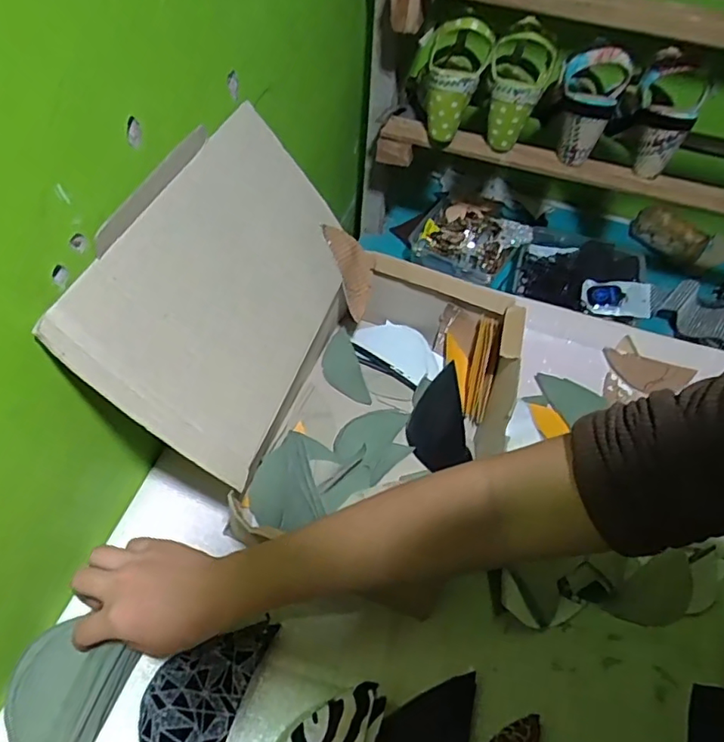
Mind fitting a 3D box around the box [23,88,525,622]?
[{"bbox_3d":[-0.020,-0.016,0.519,0.319,0.257,0.330,16,52,8],"label":"box"}]

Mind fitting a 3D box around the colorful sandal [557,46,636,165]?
[{"bbox_3d":[0.292,-0.355,0.722,0.083,0.128,0.101,21,52,11],"label":"colorful sandal"}]

